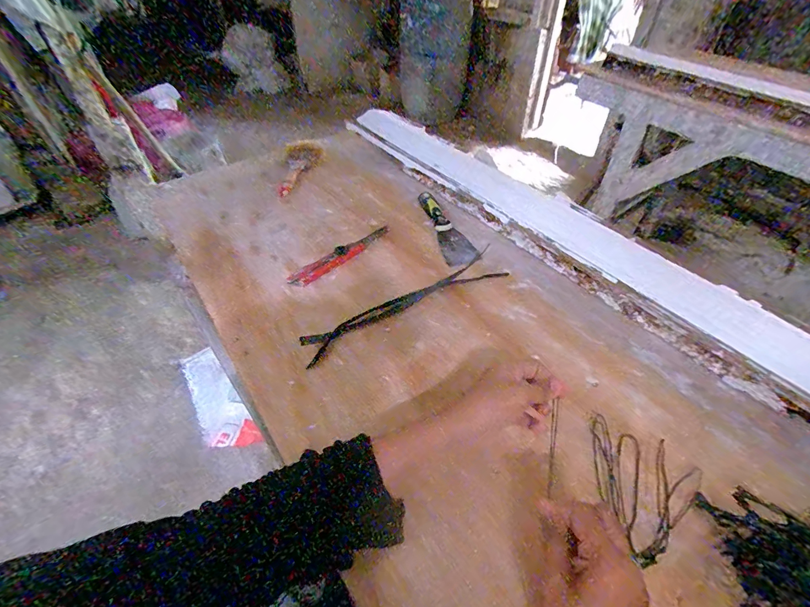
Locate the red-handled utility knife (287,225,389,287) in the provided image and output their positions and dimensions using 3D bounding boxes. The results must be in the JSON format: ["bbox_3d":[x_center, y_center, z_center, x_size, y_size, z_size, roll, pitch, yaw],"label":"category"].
[{"bbox_3d":[-0.097,-0.078,0.605,0.190,0.008,0.030,-35,56,-28],"label":"red-handled utility knife"}]

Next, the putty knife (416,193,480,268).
[{"bbox_3d":[0.074,-0.132,0.657,0.055,0.024,0.179,-11,48,-10],"label":"putty knife"}]

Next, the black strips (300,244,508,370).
[{"bbox_3d":[0.007,-0.004,0.540,0.317,0.007,0.054,-24,52,-21],"label":"black strips"}]

